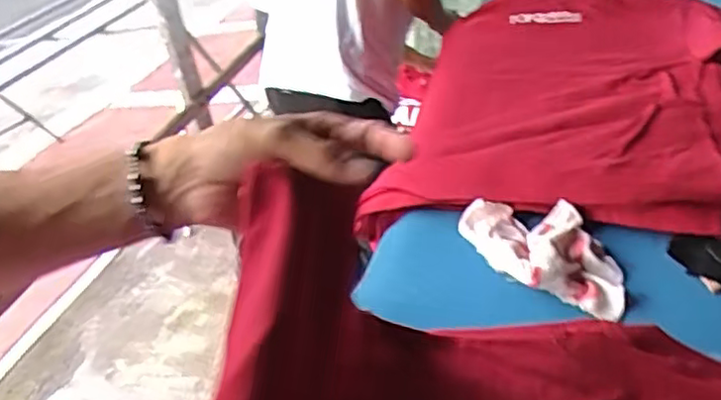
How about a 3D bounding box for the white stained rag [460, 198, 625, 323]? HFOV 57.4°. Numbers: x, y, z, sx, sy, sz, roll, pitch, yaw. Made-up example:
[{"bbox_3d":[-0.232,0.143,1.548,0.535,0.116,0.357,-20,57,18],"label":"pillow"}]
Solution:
[{"bbox_3d":[0.209,0.057,0.746,0.114,0.047,0.194,-17,35,-14],"label":"white stained rag"}]

